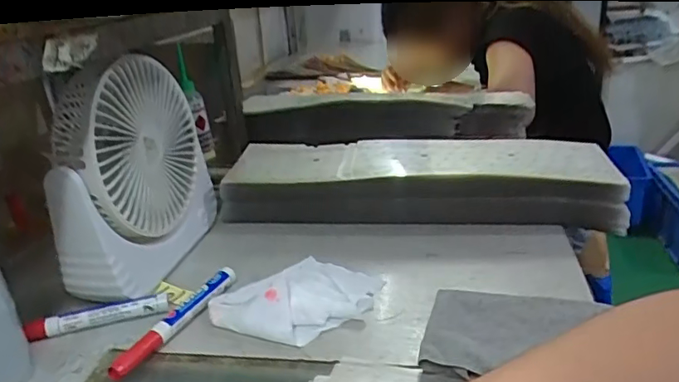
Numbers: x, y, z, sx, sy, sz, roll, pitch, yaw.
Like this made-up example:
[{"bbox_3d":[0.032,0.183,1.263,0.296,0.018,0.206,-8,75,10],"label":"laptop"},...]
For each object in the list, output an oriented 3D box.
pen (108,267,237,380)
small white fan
[{"bbox_3d":[-0.131,0.104,0.442,0.014,0.017,0.138,6,24,24],"label":"pen"},{"bbox_3d":[-0.193,-0.017,0.511,0.068,0.193,0.192,0,22,12],"label":"small white fan"}]

